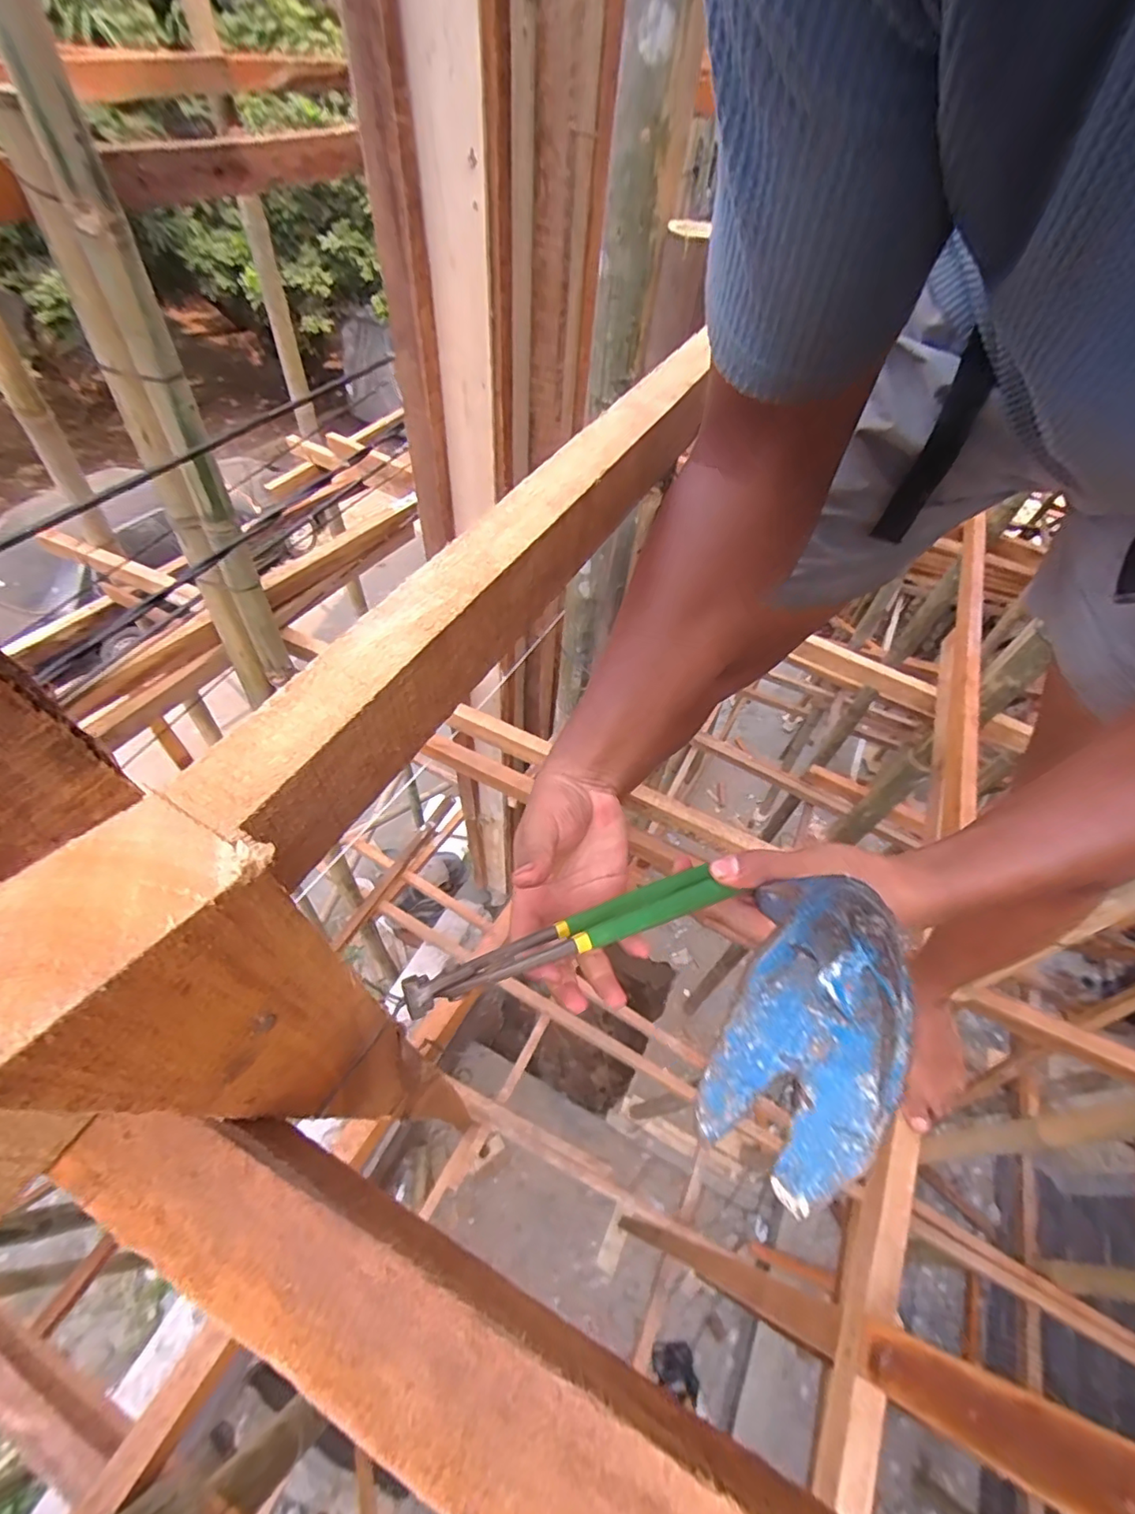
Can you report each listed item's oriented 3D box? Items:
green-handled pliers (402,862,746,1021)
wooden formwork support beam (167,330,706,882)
[{"bbox_3d":[0.009,0.107,0.332,0.204,0.059,0.020,-15,84,-21],"label":"green-handled pliers"},{"bbox_3d":[-0.009,-0.133,0.333,0.039,0.057,0.477,26,55,14],"label":"wooden formwork support beam"}]

